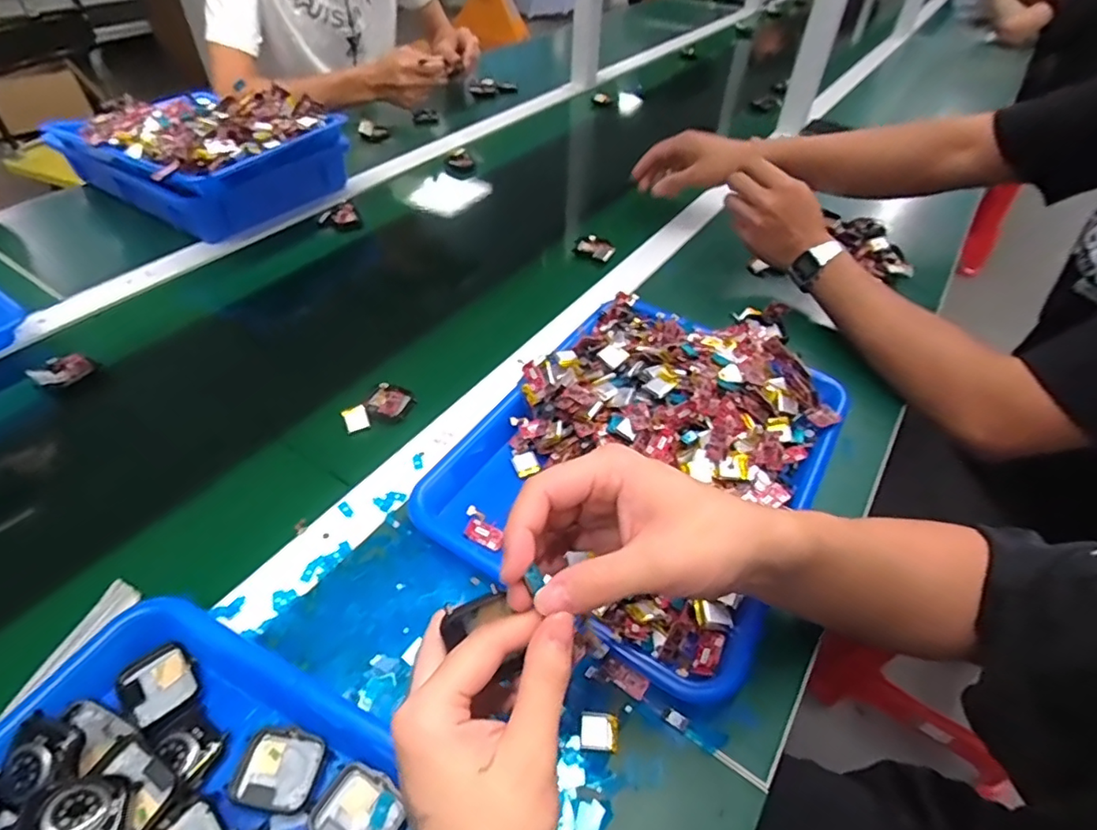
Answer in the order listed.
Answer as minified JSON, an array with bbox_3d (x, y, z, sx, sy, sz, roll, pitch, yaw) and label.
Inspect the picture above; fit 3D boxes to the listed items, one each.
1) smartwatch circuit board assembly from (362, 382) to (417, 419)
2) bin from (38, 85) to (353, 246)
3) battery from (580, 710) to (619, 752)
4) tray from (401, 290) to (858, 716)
[{"bbox_3d":[-0.145,-0.011,0.514,0.040,0.013,0.038,18,49,13],"label":"smartwatch circuit board assembly"},{"bbox_3d":[-0.459,-0.359,0.755,0.295,0.106,0.242,25,51,19],"label":"bin"},{"bbox_3d":[0.030,0.183,0.326,0.022,0.004,0.019,7,47,3],"label":"battery"},{"bbox_3d":[0.085,0.015,0.456,0.255,0.064,0.339,26,51,20],"label":"tray"}]

